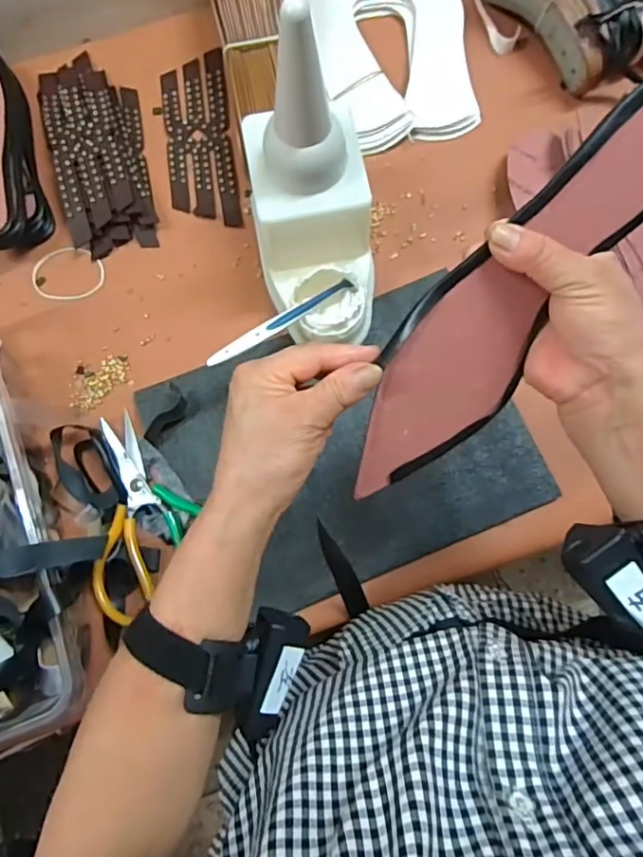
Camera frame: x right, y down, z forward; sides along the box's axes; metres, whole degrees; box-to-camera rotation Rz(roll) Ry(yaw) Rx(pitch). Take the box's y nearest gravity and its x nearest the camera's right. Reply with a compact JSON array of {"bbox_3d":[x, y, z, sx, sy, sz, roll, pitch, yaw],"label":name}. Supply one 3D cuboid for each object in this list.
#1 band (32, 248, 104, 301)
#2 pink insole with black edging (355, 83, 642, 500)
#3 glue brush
[{"bbox_3d":[-0.262,-0.160,0.580,0.073,0.004,0.056,-9,82,-2],"label":"band"},{"bbox_3d":[0.105,-0.073,0.313,0.080,0.009,0.271,29,108,-19],"label":"pink insole with black edging"},{"bbox_3d":[-0.034,-0.098,0.504,0.160,0.011,0.015,-36,80,-27],"label":"glue brush"}]

